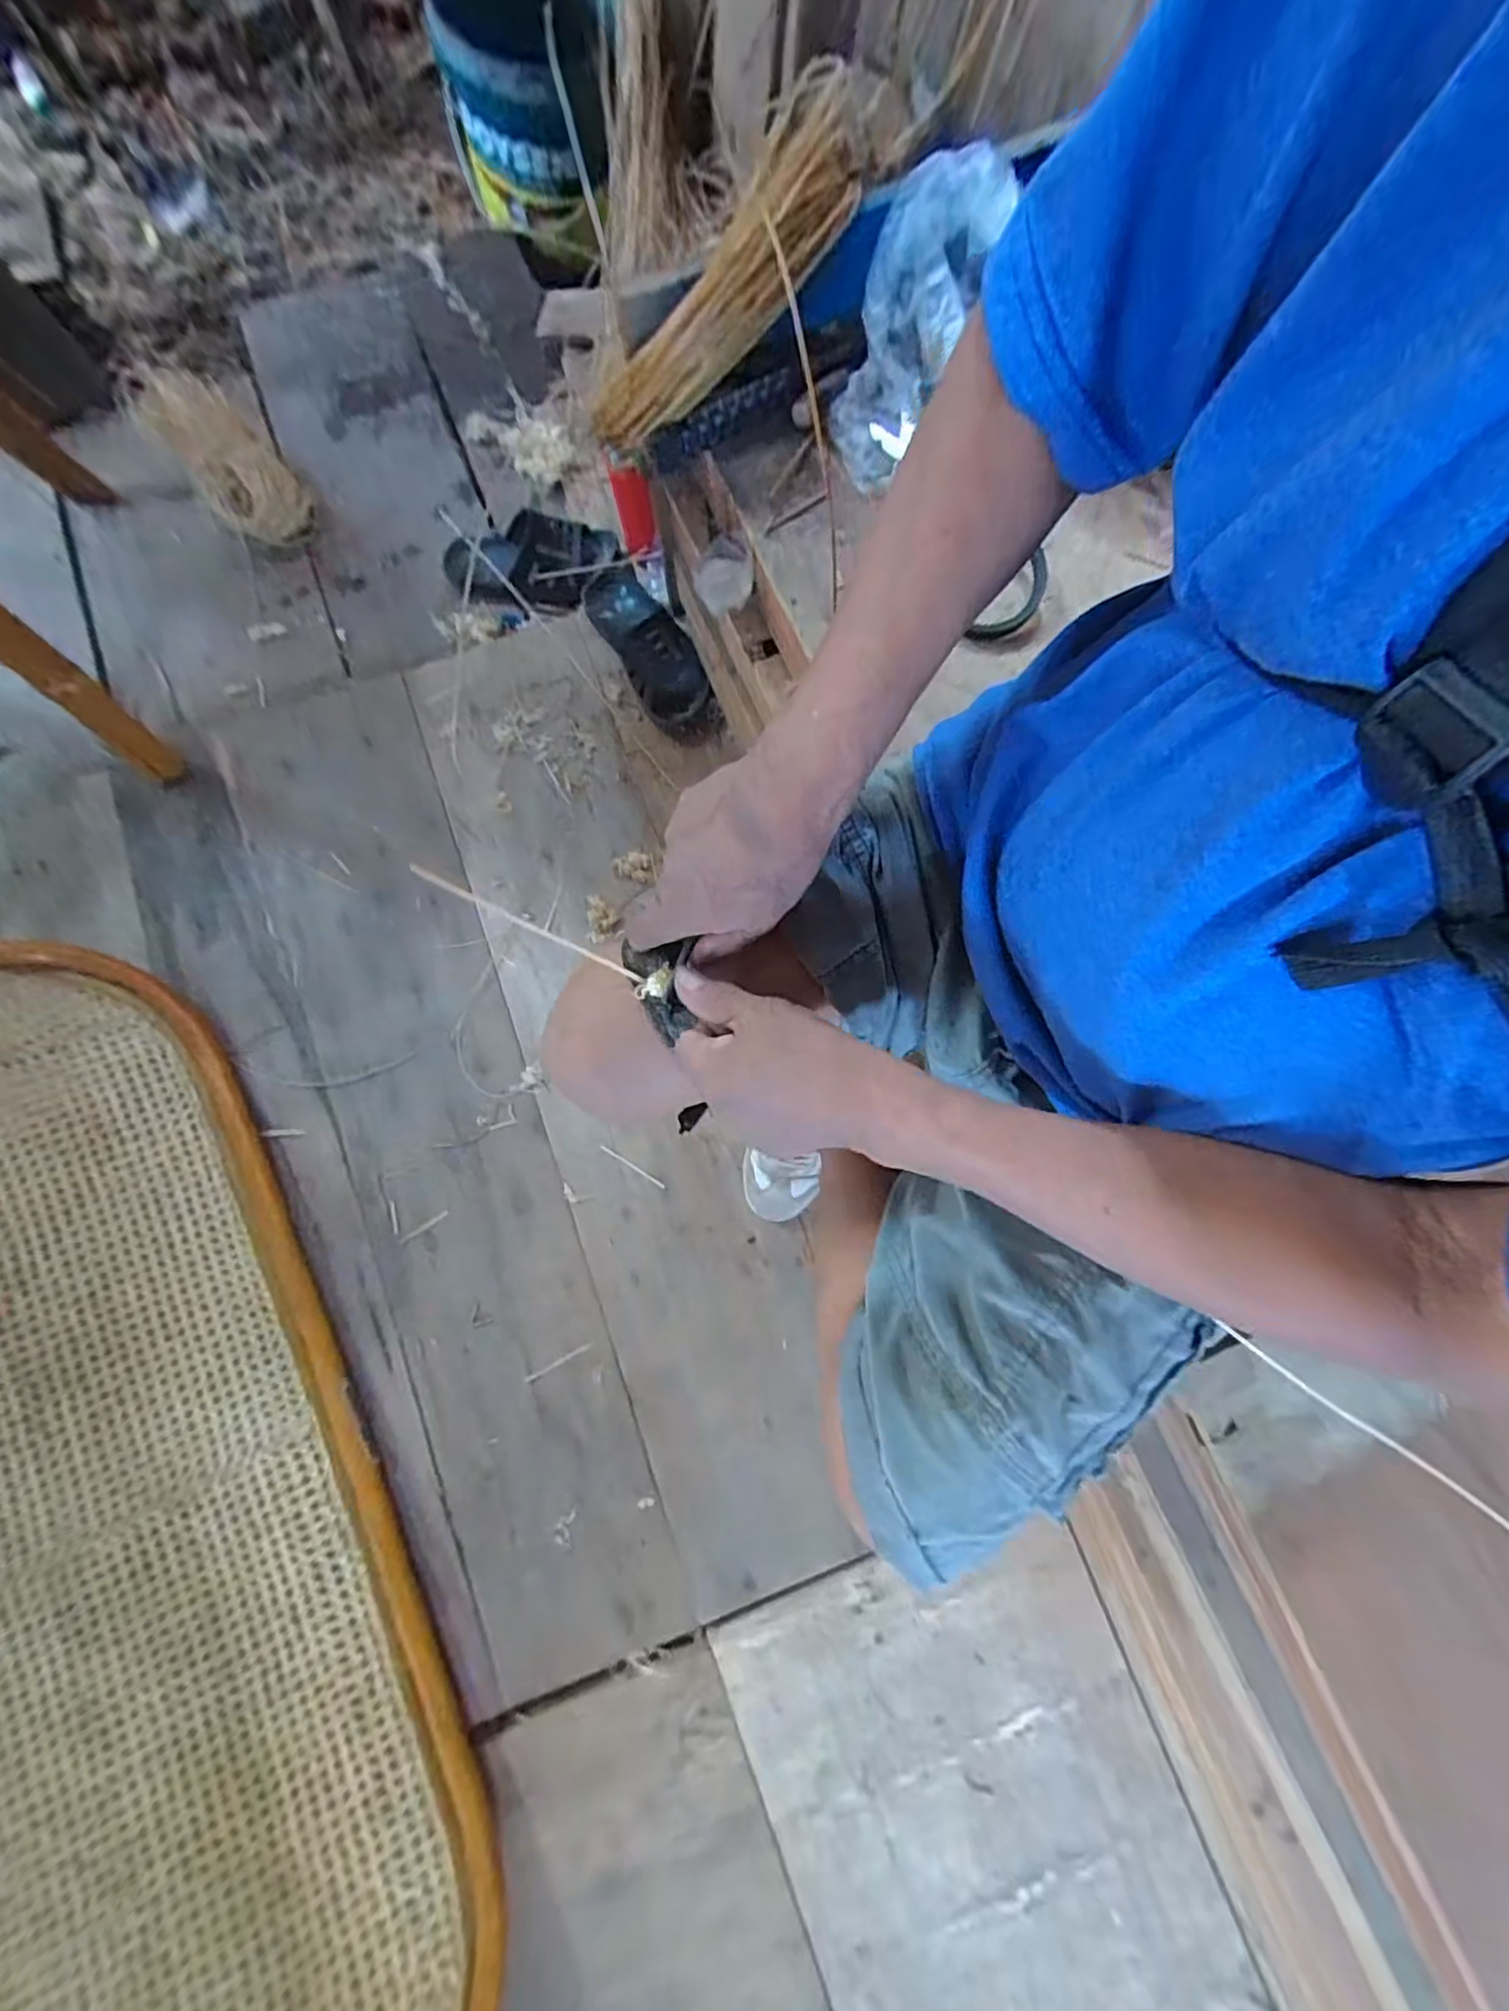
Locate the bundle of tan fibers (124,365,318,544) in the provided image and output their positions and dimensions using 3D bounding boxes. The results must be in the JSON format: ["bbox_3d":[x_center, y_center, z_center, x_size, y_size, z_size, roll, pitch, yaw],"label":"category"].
[{"bbox_3d":[-0.738,-0.766,0.907,0.129,0.104,0.243,-36,81,-7],"label":"bundle of tan fibers"}]

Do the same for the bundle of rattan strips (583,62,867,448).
[{"bbox_3d":[-0.042,-0.559,0.524,0.257,0.077,0.106,-25,79,28],"label":"bundle of rattan strips"}]

